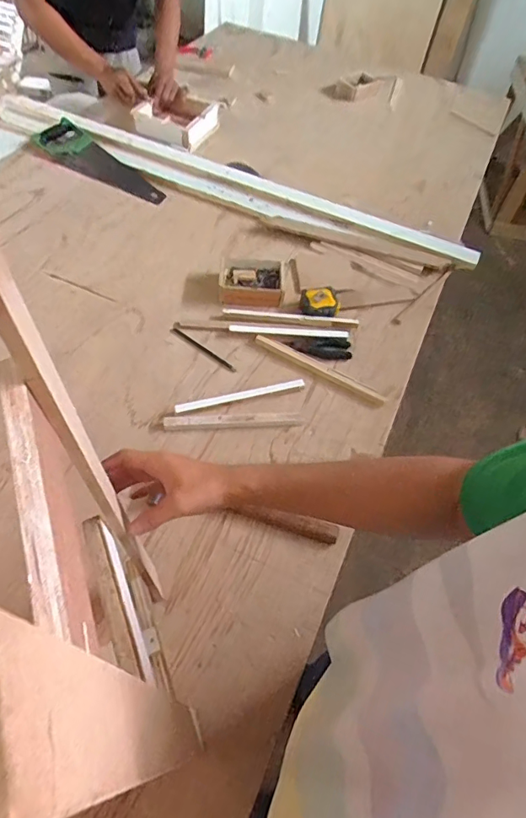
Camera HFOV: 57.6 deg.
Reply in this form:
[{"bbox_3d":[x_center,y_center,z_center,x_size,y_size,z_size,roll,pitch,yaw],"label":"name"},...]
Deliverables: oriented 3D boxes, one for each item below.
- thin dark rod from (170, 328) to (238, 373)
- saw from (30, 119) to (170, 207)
[{"bbox_3d":[-0.119,-0.121,0.963,0.163,0.005,0.013,33,61,16],"label":"thin dark rod"},{"bbox_3d":[-0.435,-0.676,1.304,0.443,0.042,0.139,26,75,12],"label":"saw"}]

